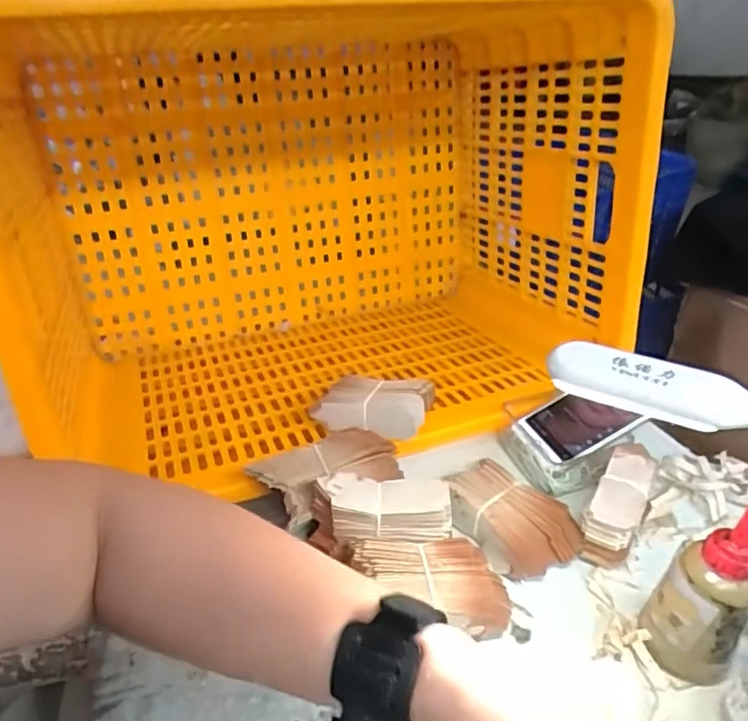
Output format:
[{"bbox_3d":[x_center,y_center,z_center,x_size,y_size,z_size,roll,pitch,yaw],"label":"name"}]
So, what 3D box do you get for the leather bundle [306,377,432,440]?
[{"bbox_3d":[-0.003,0.045,0.636,0.119,0.034,0.073,6,35,9],"label":"leather bundle"}]

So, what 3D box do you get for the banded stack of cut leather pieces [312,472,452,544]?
[{"bbox_3d":[0.007,0.122,0.511,0.112,0.033,0.048,2,34,3],"label":"banded stack of cut leather pieces"}]

